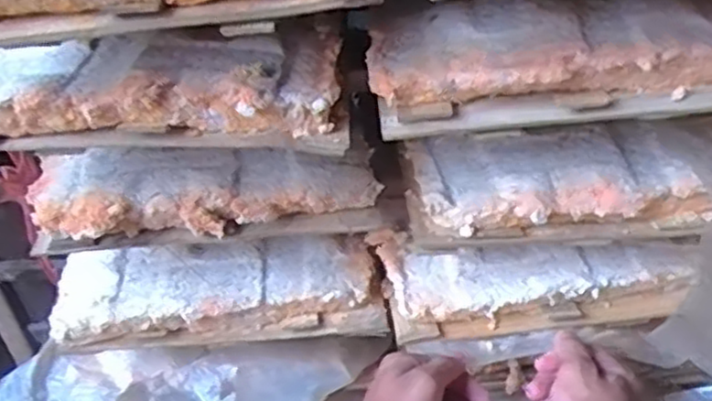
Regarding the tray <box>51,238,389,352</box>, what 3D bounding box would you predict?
[{"bbox_3d":[-0.101,0.065,0.526,0.237,0.039,0.077,-4,39,1],"label":"tray"}]

